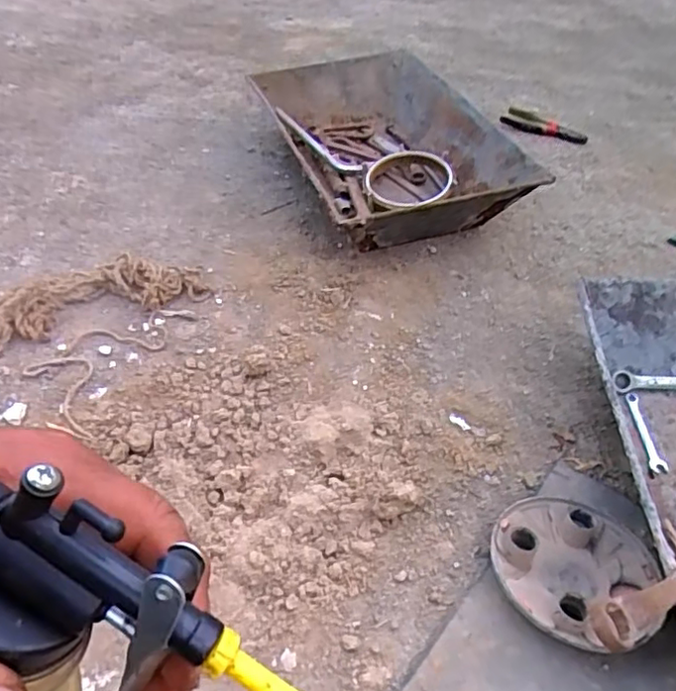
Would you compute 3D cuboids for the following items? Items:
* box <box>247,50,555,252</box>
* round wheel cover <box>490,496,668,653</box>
[{"bbox_3d":[0.074,-0.324,1.009,0.310,0.124,0.472,-15,48,-12],"label":"box"},{"bbox_3d":[0.215,0.207,0.565,0.144,0.043,0.142,-1,47,1],"label":"round wheel cover"}]

